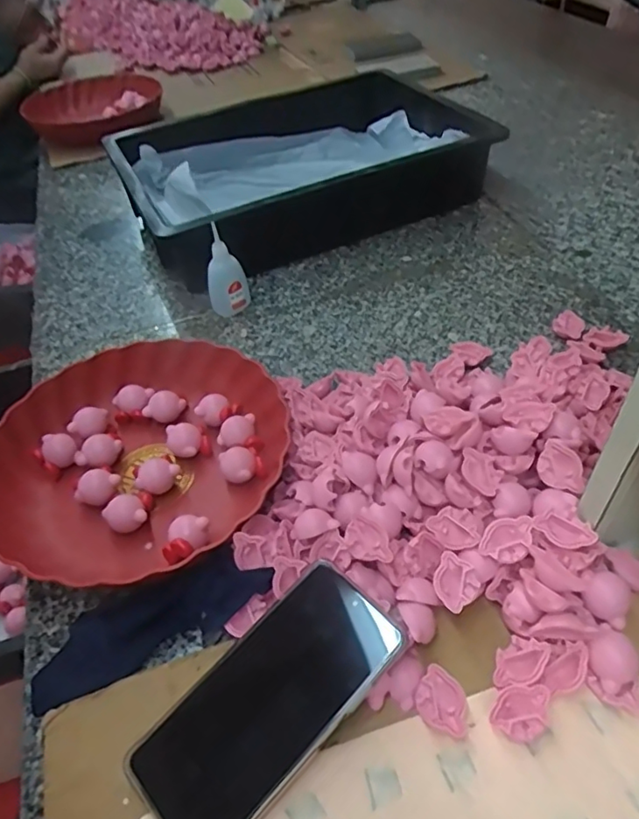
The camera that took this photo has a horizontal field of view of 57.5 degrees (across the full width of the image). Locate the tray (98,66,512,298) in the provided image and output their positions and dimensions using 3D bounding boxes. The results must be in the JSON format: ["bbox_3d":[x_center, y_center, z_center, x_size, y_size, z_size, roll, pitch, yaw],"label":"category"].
[{"bbox_3d":[-0.040,-0.328,0.785,0.433,0.103,0.350,-26,49,-17],"label":"tray"}]

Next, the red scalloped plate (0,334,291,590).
[{"bbox_3d":[-0.142,0.033,0.478,0.227,0.051,0.237,-4,46,4],"label":"red scalloped plate"}]

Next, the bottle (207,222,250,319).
[{"bbox_3d":[-0.100,-0.143,0.620,0.042,0.099,0.033,-12,46,-4],"label":"bottle"}]

